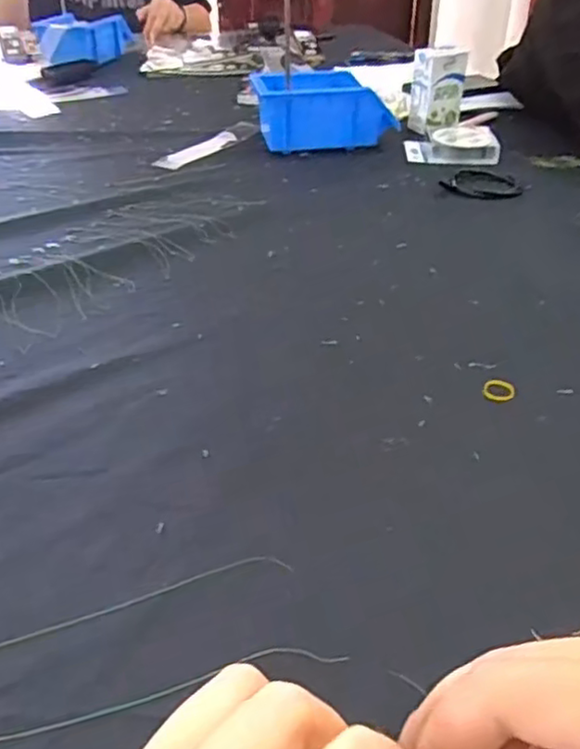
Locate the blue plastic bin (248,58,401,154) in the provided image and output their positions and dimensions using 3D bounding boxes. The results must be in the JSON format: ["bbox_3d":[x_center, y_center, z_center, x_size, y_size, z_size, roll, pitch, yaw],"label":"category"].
[{"bbox_3d":[0.043,-0.361,0.891,0.180,0.084,0.115,-7,38,-7],"label":"blue plastic bin"}]

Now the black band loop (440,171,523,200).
[{"bbox_3d":[0.220,-0.220,0.757,0.078,0.009,0.086,-17,40,-20],"label":"black band loop"}]

